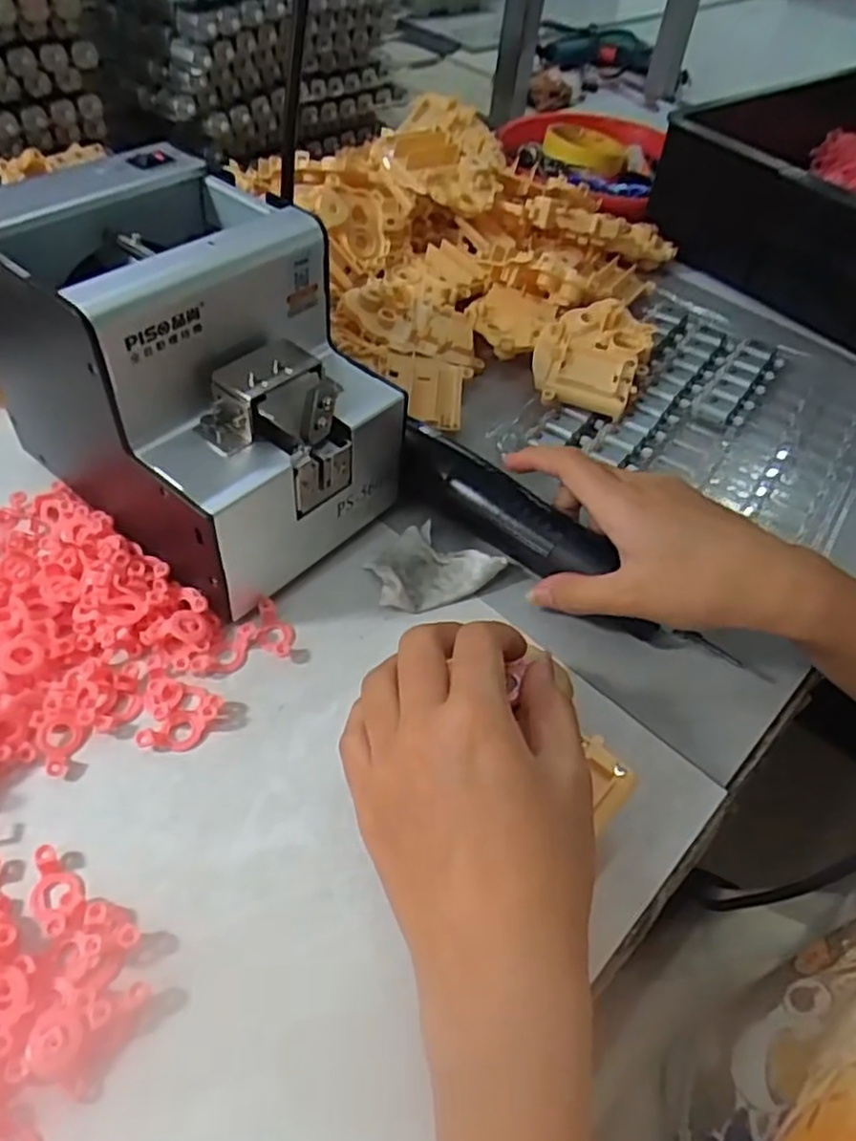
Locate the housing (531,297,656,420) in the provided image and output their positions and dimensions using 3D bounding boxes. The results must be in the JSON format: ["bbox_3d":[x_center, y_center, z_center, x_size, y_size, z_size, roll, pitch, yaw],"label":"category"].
[{"bbox_3d":[0.108,-0.140,0.479,0.070,0.037,0.092,18,51,8],"label":"housing"}]

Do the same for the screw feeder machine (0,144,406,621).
[{"bbox_3d":[-0.116,-0.093,0.364,0.173,0.151,0.126,37,56,22],"label":"screw feeder machine"}]

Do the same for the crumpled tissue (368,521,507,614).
[{"bbox_3d":[0.002,-0.006,0.386,0.068,0.014,0.050,-15,53,-19],"label":"crumpled tissue"}]

